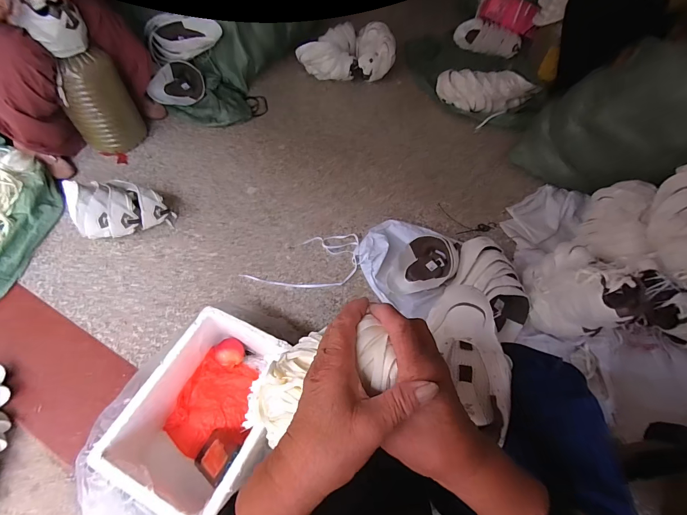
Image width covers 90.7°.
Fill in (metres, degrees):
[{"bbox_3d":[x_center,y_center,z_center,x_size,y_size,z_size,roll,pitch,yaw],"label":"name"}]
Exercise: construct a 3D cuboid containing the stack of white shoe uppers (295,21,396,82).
[{"bbox_3d":[0.009,-0.972,1.608,0.433,0.133,0.338,-7,57,-7],"label":"stack of white shoe uppers"}]

